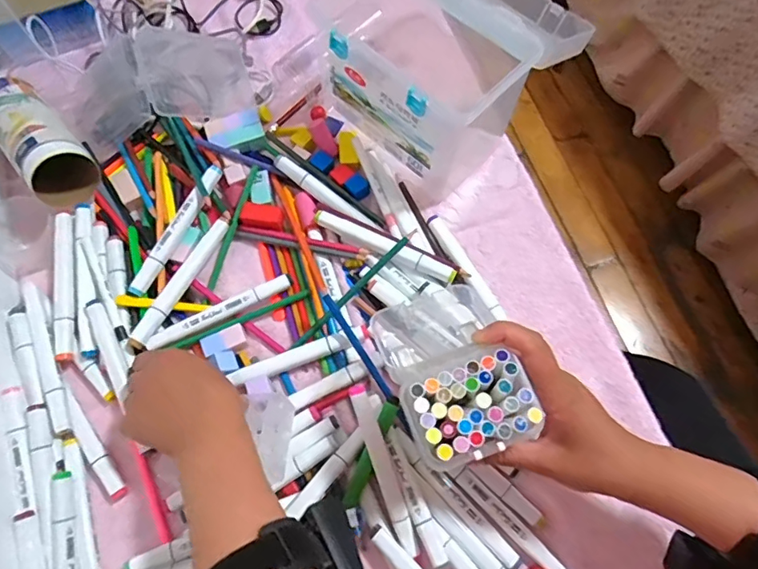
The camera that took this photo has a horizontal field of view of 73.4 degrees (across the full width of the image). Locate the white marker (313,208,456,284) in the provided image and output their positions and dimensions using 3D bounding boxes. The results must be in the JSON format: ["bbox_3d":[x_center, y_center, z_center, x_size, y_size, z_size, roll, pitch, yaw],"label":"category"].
[{"bbox_3d":[0.005,-0.038,0.516,0.152,0.019,0.016,26,69,8],"label":"white marker"}]

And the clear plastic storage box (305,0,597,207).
[{"bbox_3d":[0.065,-0.251,0.543,0.207,0.141,0.233,41,76,14],"label":"clear plastic storage box"}]

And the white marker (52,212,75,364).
[{"bbox_3d":[-0.309,-0.001,0.494,0.021,0.013,0.147,-8,69,-5],"label":"white marker"}]

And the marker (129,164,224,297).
[{"bbox_3d":[-0.202,-0.056,0.516,0.019,0.021,0.151,25,69,8],"label":"marker"}]

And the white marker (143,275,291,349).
[{"bbox_3d":[-0.152,0.027,0.492,0.145,0.015,0.016,-27,71,-12],"label":"white marker"}]

